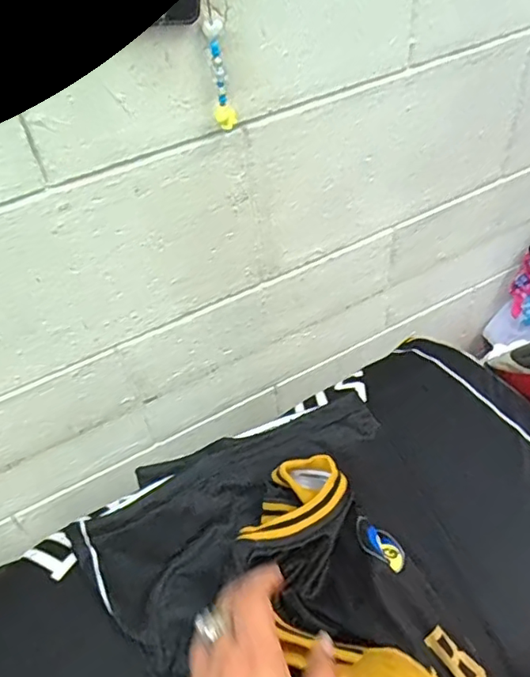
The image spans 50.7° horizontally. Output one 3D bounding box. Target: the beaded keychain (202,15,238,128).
[{"bbox_3d":[-0.040,-0.243,0.514,0.018,0.095,0.018,3,47,10],"label":"beaded keychain"}]

